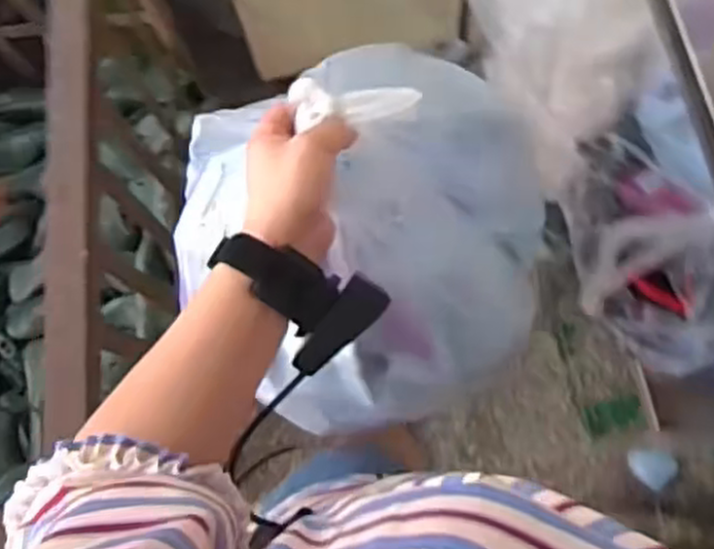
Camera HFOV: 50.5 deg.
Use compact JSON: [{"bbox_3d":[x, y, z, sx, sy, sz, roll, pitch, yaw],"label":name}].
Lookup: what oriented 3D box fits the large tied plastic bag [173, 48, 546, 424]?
[{"bbox_3d":[0.022,-0.068,0.606,0.297,0.243,0.299,-37,78,-8],"label":"large tied plastic bag"}]

